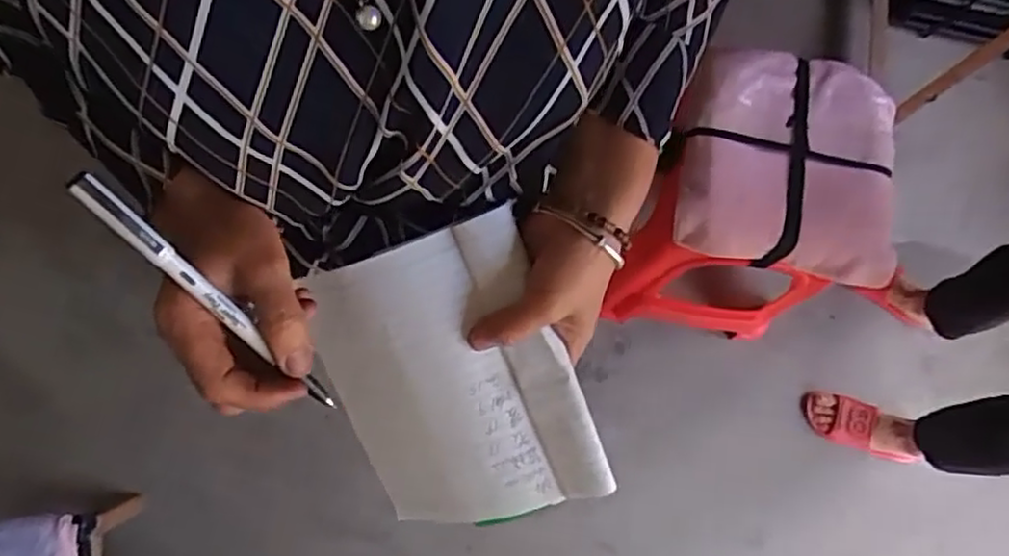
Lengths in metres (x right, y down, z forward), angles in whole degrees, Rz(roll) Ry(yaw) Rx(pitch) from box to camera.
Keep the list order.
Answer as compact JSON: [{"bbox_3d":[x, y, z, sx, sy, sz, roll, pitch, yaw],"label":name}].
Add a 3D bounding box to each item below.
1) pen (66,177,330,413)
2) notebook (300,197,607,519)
[{"bbox_3d":[-0.136,0.013,0.331,0.012,0.007,0.160,-46,119,-12],"label":"pen"},{"bbox_3d":[-0.034,0.071,0.450,0.151,0.011,0.194,-19,101,11],"label":"notebook"}]

